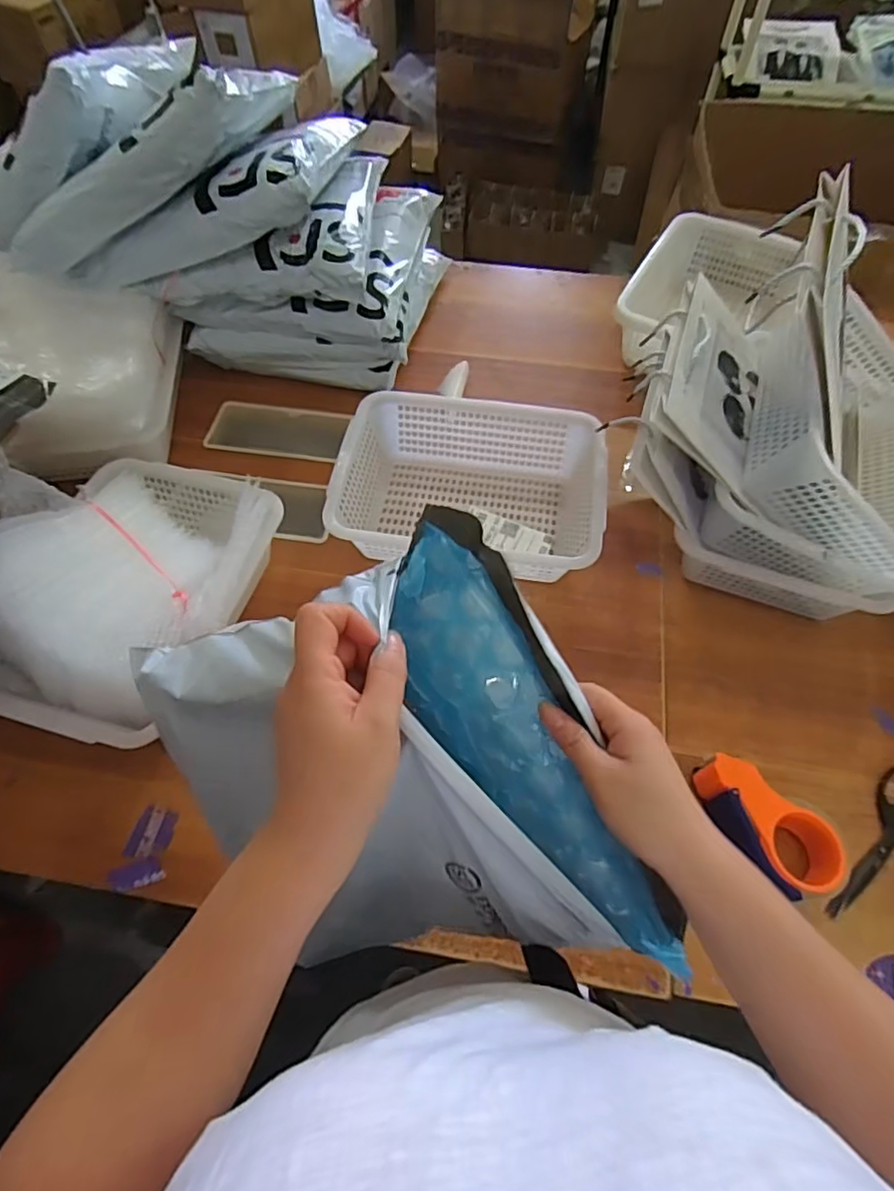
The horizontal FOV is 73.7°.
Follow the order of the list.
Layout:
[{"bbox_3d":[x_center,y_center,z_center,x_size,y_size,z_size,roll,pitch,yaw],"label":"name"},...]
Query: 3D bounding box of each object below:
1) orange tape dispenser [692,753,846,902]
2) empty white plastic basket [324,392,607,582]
[{"bbox_3d":[0.336,0.247,0.638,0.097,0.070,0.161,-35,66,-18],"label":"orange tape dispenser"},{"bbox_3d":[0.033,-0.147,0.835,0.350,0.113,0.250,7,60,4],"label":"empty white plastic basket"}]

